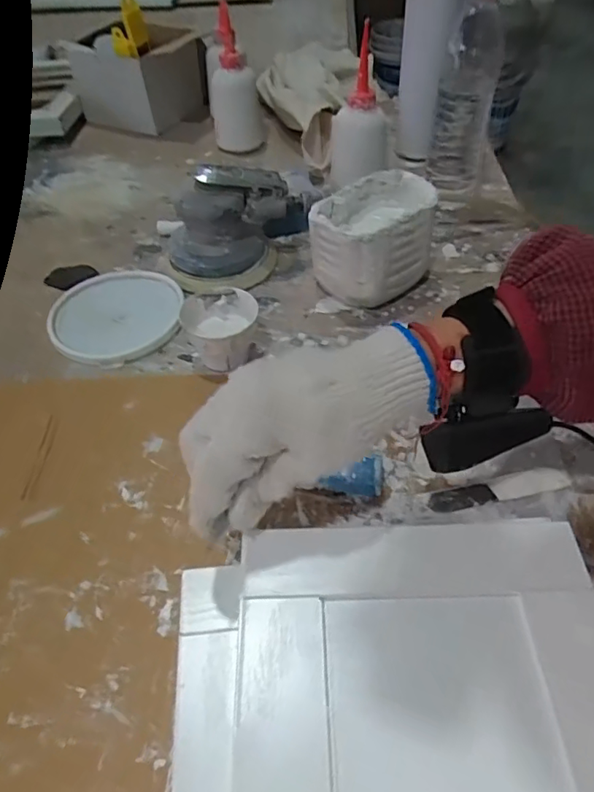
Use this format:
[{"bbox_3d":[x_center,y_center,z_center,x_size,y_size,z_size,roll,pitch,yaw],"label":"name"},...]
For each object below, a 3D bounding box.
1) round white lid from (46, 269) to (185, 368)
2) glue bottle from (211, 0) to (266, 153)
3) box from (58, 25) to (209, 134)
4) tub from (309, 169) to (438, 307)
[{"bbox_3d":[-0.169,-0.079,0.528,0.120,0.010,0.129,-1,47,1],"label":"round white lid"},{"bbox_3d":[-0.083,-0.404,0.727,0.064,0.142,0.071,-11,48,-8],"label":"glue bottle"},{"bbox_3d":[-0.214,-0.459,0.811,0.148,0.103,0.152,19,51,18],"label":"box"},{"bbox_3d":[0.072,-0.140,0.523,0.085,0.086,0.113,32,56,28],"label":"tub"}]

